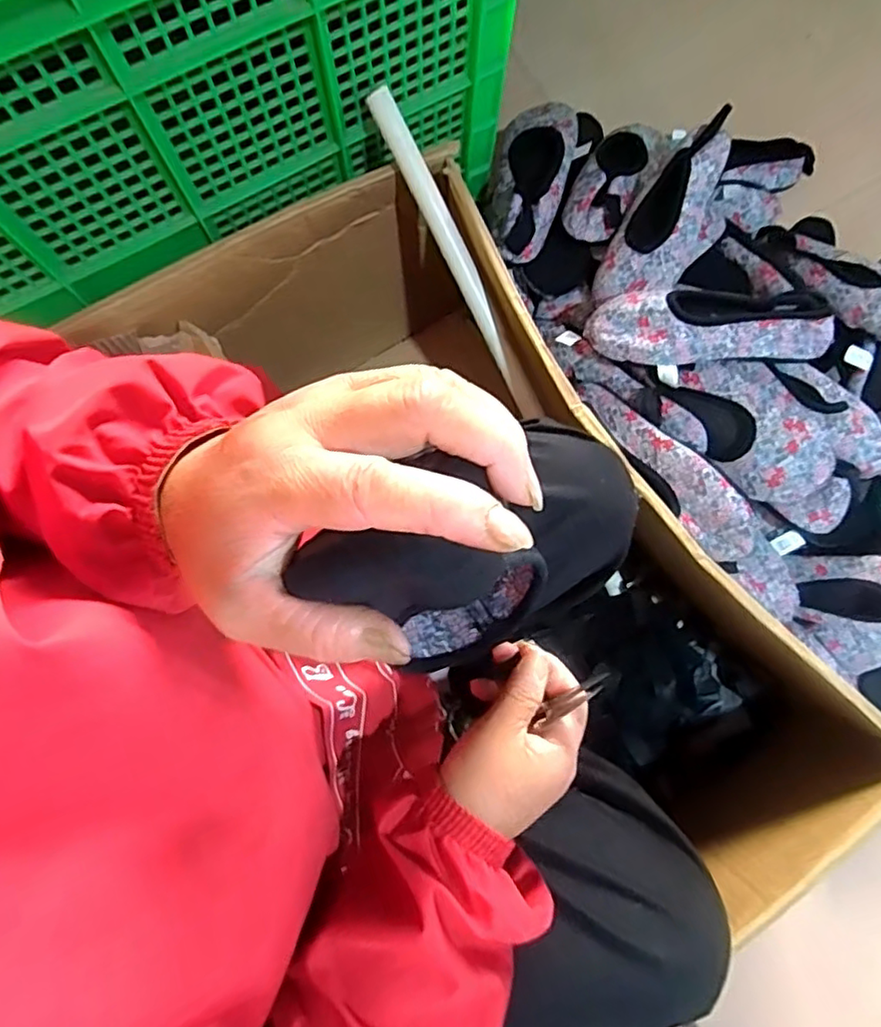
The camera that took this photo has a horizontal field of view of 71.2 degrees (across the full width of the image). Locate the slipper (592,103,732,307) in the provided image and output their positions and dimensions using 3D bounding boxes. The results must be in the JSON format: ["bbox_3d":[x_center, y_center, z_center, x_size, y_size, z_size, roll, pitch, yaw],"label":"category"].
[{"bbox_3d":[0.269,-0.344,0.724,0.105,0.061,0.229,42,82,7],"label":"slipper"}]

